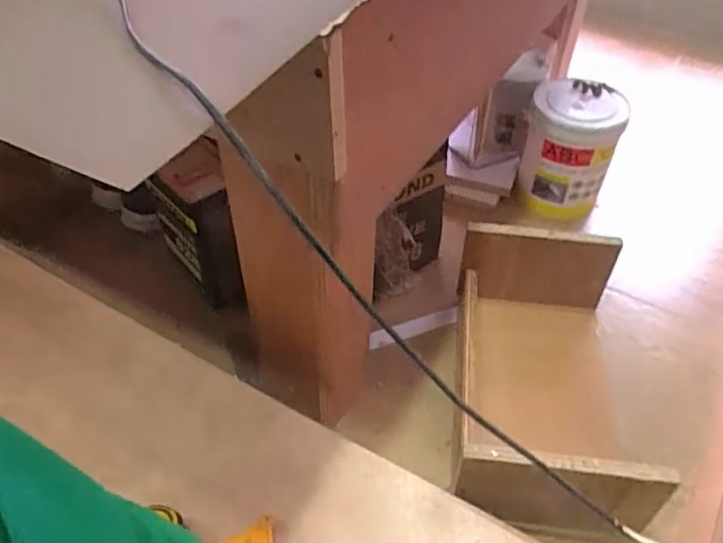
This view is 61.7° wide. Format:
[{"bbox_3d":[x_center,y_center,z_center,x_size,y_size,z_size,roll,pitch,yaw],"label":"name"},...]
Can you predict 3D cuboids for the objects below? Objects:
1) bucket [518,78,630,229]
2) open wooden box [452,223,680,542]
[{"bbox_3d":[0.422,-0.246,1.241,0.182,0.244,0.167,17,49,16],"label":"bucket"},{"bbox_3d":[0.262,0.129,0.865,0.233,0.182,0.423,6,47,6],"label":"open wooden box"}]

